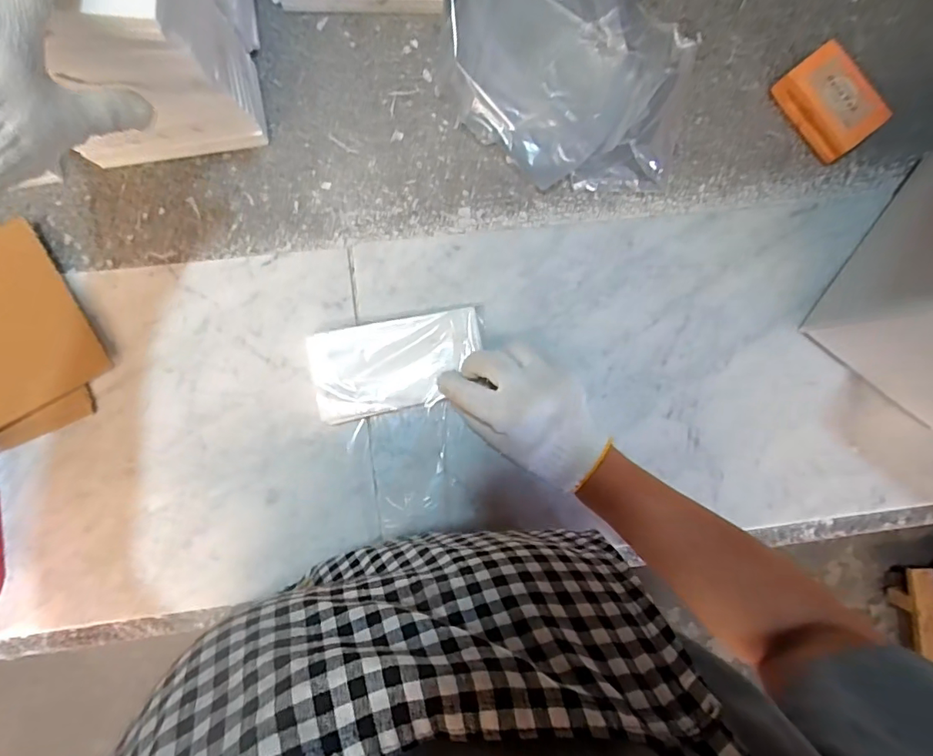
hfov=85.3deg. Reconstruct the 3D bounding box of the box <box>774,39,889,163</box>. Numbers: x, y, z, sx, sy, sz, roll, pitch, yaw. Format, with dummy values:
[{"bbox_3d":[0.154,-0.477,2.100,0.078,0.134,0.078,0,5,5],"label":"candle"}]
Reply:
[{"bbox_3d":[0.356,-0.269,0.494,0.064,0.039,0.099,-38,89,-6],"label":"box"}]

